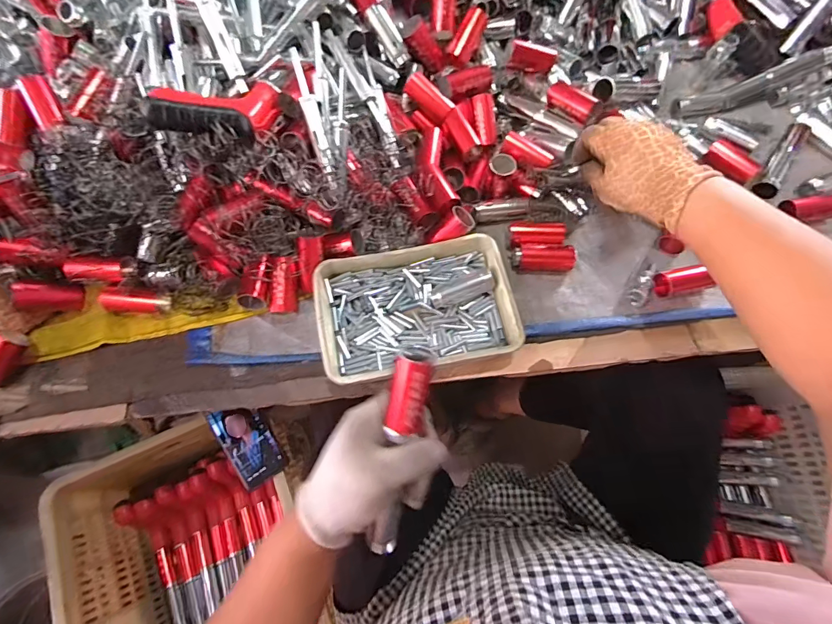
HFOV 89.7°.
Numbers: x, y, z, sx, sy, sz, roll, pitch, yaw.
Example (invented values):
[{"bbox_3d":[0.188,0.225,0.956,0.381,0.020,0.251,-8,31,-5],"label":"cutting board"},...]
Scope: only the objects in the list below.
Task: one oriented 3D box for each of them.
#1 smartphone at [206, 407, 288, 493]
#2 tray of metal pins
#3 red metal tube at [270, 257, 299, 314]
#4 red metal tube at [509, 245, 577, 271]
[{"bbox_3d":[-0.273,0.210,0.677,0.071,0.015,0.139,-33,80,-14],"label":"smartphone"},{"bbox_3d":[-0.001,-0.005,0.453,0.201,0.039,0.139,-10,70,-4],"label":"tray of metal pins"},{"bbox_3d":[-0.146,-0.029,0.462,0.023,0.023,0.061,-2,86,-1],"label":"red metal tube"},{"bbox_3d":[0.148,-0.061,0.483,0.068,0.028,0.027,1,69,0],"label":"red metal tube"}]

